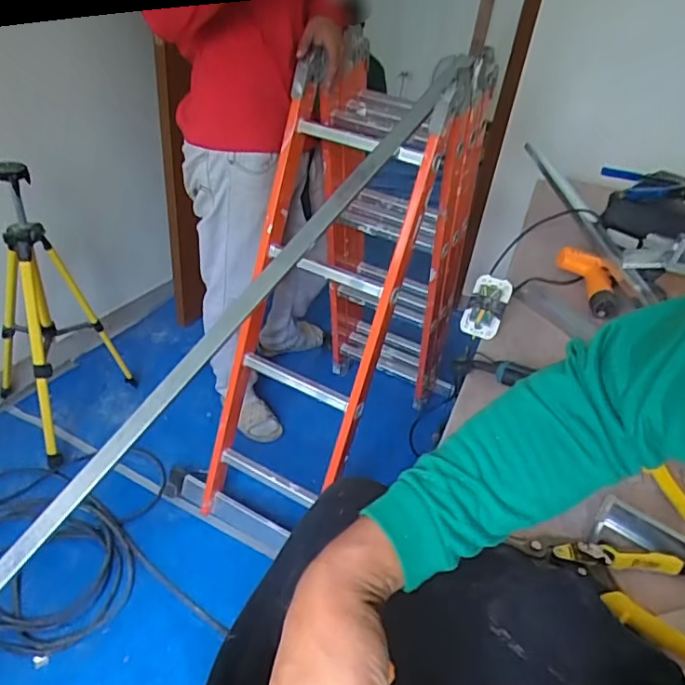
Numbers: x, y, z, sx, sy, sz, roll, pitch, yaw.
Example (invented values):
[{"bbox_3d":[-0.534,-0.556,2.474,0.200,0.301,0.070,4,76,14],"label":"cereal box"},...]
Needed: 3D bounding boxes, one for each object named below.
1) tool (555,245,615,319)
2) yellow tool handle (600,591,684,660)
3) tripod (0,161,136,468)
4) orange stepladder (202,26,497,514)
[{"bbox_3d":[0.500,-0.127,1.156,0.122,0.059,0.157,16,37,11],"label":"tool"},{"bbox_3d":[0.329,0.300,0.590,0.113,0.014,0.029,26,40,23],"label":"yellow tool handle"},{"bbox_3d":[-0.756,-0.074,1.493,0.352,0.761,0.328,-16,42,-28],"label":"tripod"},{"bbox_3d":[0.034,-0.167,1.384,0.405,1.022,0.710,20,38,17],"label":"orange stepladder"}]

